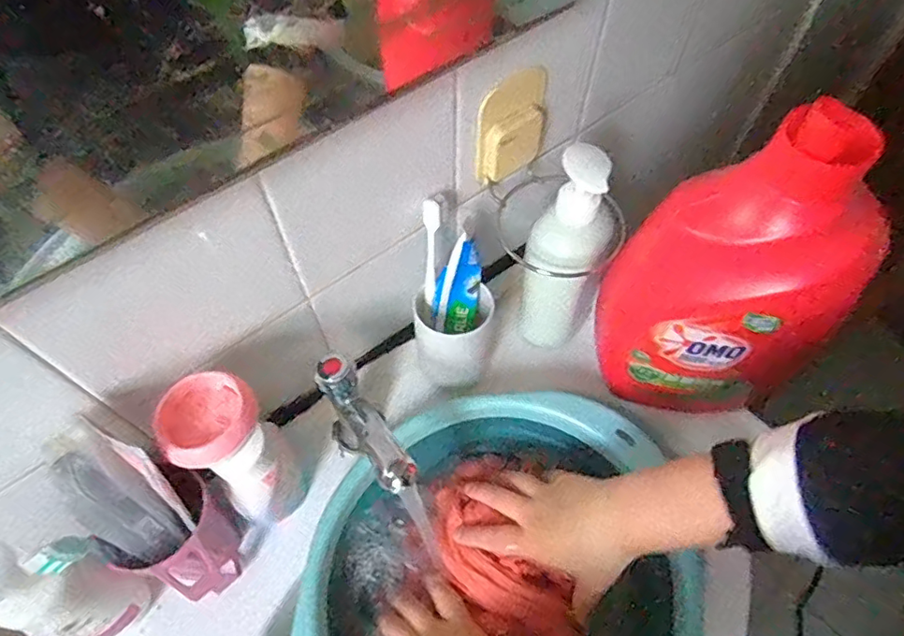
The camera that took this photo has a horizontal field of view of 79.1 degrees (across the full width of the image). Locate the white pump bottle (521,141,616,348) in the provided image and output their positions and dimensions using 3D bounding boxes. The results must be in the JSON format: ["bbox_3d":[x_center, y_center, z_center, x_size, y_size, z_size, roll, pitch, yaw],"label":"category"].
[{"bbox_3d":[0.106,-0.058,0.500,0.069,0.206,0.075,1,58,-1],"label":"white pump bottle"}]

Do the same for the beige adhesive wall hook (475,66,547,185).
[{"bbox_3d":[0.050,-0.156,0.445,0.023,0.088,0.070,37,65,20],"label":"beige adhesive wall hook"}]

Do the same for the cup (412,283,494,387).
[{"bbox_3d":[0.000,0.021,0.505,0.070,0.079,0.065,1,58,-1],"label":"cup"}]

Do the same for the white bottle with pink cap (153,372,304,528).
[{"bbox_3d":[-0.159,0.107,0.422,0.074,0.157,0.064,38,65,20],"label":"white bottle with pink cap"}]

